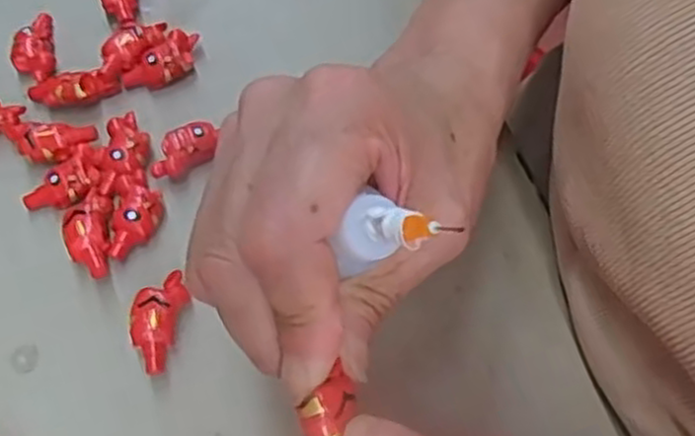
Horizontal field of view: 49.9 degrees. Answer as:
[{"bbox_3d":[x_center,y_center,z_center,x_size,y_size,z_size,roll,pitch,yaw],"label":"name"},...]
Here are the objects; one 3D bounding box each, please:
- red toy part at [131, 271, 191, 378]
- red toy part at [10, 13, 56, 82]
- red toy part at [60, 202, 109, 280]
[{"bbox_3d":[-0.072,0.038,0.283,0.017,0.013,0.038,12,66,7],"label":"red toy part"},{"bbox_3d":[-0.142,-0.075,0.340,0.019,0.014,0.030,-11,65,-4],"label":"red toy part"},{"bbox_3d":[-0.101,0.011,0.296,0.017,0.014,0.027,-26,67,-10],"label":"red toy part"}]

